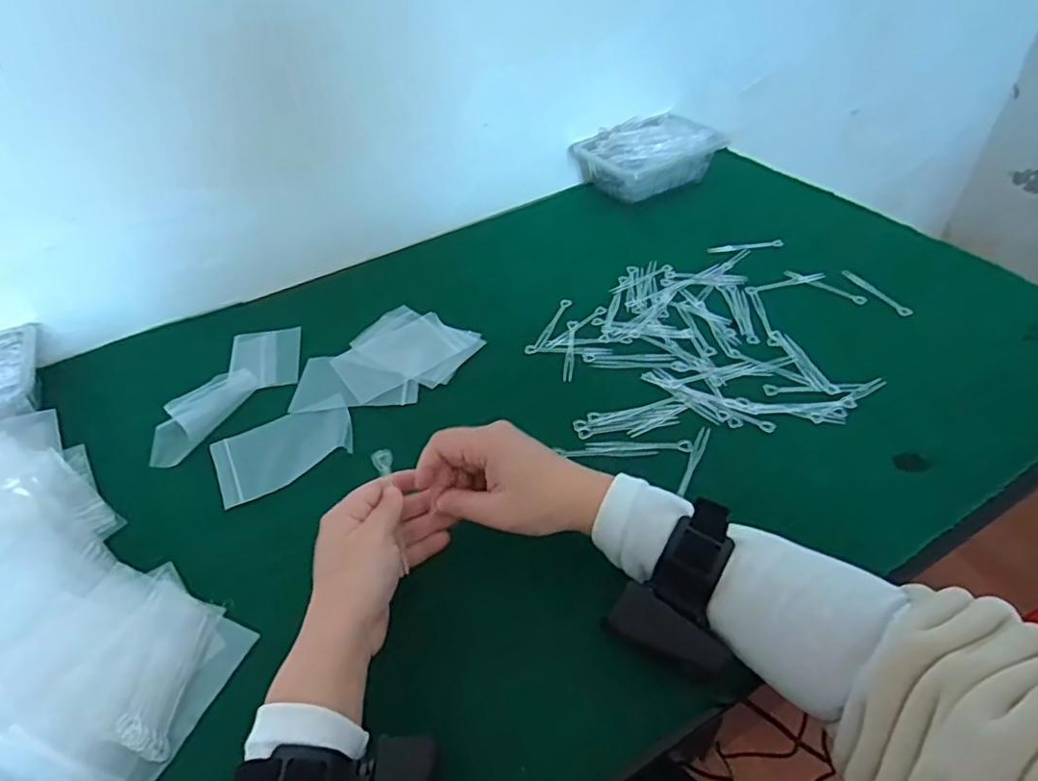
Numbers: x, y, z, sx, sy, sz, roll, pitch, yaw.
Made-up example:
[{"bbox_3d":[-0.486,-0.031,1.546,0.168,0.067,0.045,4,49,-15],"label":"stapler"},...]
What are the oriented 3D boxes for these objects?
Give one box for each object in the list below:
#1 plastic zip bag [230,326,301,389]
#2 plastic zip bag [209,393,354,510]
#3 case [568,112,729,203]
[{"bbox_3d":[-0.263,-0.034,0.617,0.067,0.010,0.086,-12,44,-6],"label":"plastic zip bag"},{"bbox_3d":[-0.206,0.050,0.524,0.118,0.009,0.079,-24,47,-17],"label":"plastic zip bag"},{"bbox_3d":[0.178,-0.318,0.811,0.167,0.064,0.125,-26,47,-19],"label":"case"}]

